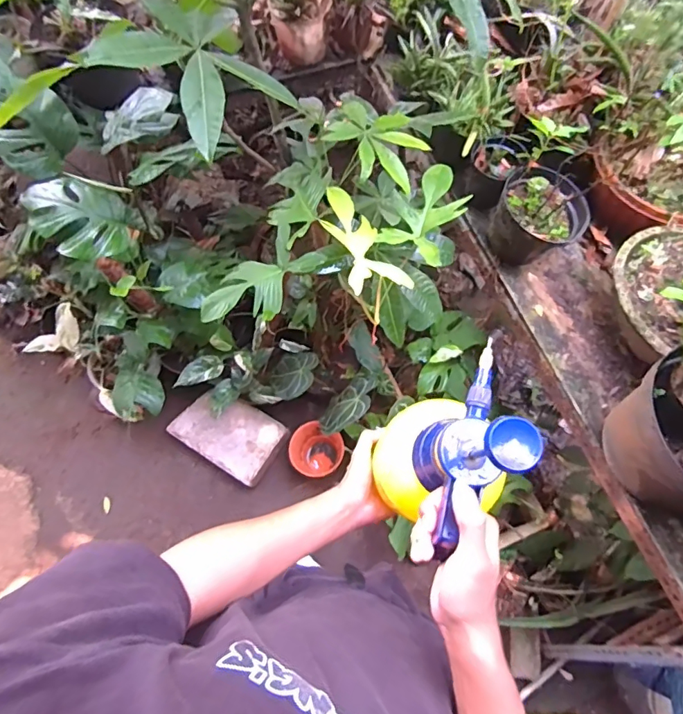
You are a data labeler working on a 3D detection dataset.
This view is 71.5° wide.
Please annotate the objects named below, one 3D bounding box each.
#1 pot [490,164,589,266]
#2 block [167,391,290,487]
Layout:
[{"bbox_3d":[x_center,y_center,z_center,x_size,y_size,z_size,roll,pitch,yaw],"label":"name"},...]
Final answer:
[{"bbox_3d":[0.397,-0.283,0.955,0.166,0.126,0.161,-1,68,2],"label":"pot"},{"bbox_3d":[-0.341,0.230,1.445,0.328,0.068,0.203,30,72,13],"label":"block"}]

